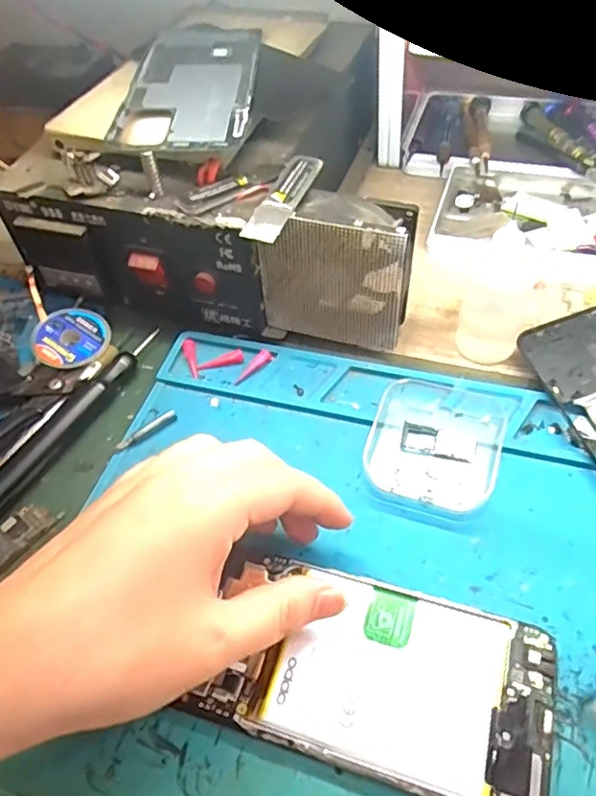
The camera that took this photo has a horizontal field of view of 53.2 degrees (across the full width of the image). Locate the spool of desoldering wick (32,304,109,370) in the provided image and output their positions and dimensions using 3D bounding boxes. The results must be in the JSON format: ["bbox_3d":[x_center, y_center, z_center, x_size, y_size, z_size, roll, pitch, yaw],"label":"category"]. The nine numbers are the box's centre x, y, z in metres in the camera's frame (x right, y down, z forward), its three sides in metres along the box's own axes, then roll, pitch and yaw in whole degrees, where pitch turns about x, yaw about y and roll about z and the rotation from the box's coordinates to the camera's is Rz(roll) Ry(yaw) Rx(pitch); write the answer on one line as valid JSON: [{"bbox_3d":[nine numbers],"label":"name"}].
[{"bbox_3d":[-0.139,-0.037,0.362,0.044,0.011,0.042,-3,53,4],"label":"spool of desoldering wick"}]

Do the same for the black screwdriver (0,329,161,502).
[{"bbox_3d":[-0.125,0.010,0.330,0.016,0.011,0.144,26,60,23],"label":"black screwdriver"}]

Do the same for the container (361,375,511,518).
[{"bbox_3d":[0.071,0.021,0.304,0.063,0.012,0.076,16,56,17],"label":"container"}]

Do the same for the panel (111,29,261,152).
[{"bbox_3d":[-0.062,-0.187,0.351,0.070,0.005,0.156,1,51,2],"label":"panel"}]

